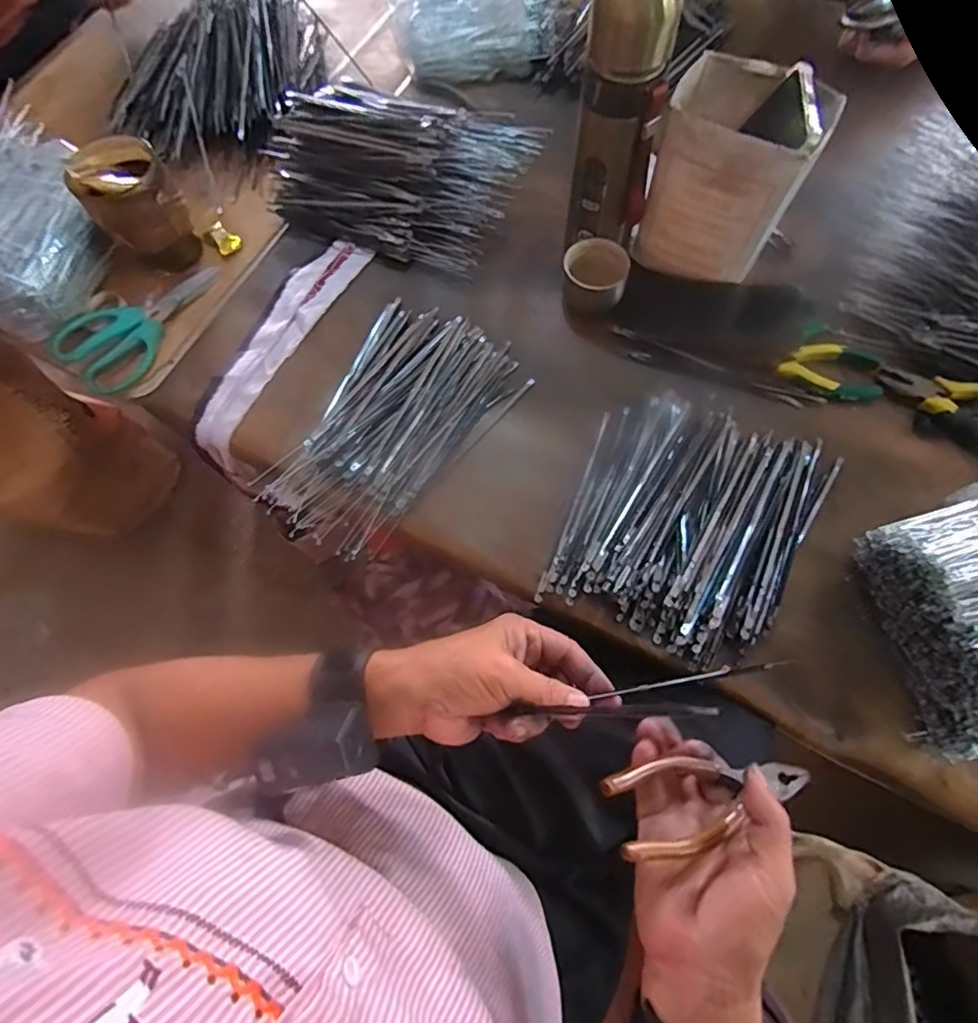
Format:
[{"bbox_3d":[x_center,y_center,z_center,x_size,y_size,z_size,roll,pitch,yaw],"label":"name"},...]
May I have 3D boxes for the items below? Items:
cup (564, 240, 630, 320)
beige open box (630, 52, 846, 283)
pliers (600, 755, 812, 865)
[{"bbox_3d":[0.106,-0.232,0.539,0.059,0.053,0.054,-1,71,2],"label":"cup"},{"bbox_3d":[0.211,-0.295,0.498,0.119,0.159,0.091,30,75,12],"label":"beige open box"},{"bbox_3d":[0.141,0.178,0.325,0.156,0.010,0.047,7,53,-20],"label":"pliers"}]

